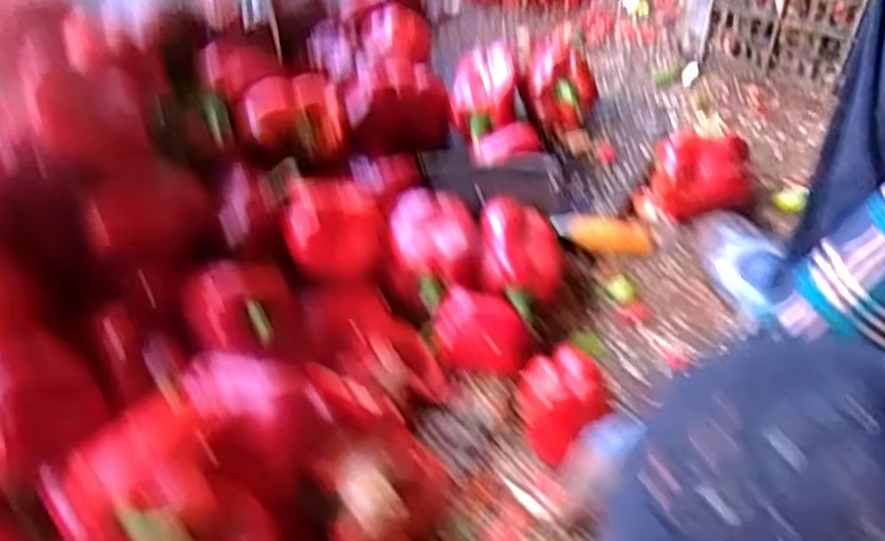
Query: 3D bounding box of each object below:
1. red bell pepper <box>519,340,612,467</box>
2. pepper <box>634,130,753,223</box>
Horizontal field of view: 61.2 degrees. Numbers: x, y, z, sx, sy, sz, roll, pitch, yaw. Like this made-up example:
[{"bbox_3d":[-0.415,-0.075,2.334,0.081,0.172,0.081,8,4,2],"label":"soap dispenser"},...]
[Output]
[{"bbox_3d":[0.110,0.124,0.676,0.080,0.069,0.086,-17,55,-6],"label":"red bell pepper"},{"bbox_3d":[0.275,-0.102,0.824,0.111,0.091,0.079,-3,55,4],"label":"pepper"}]

